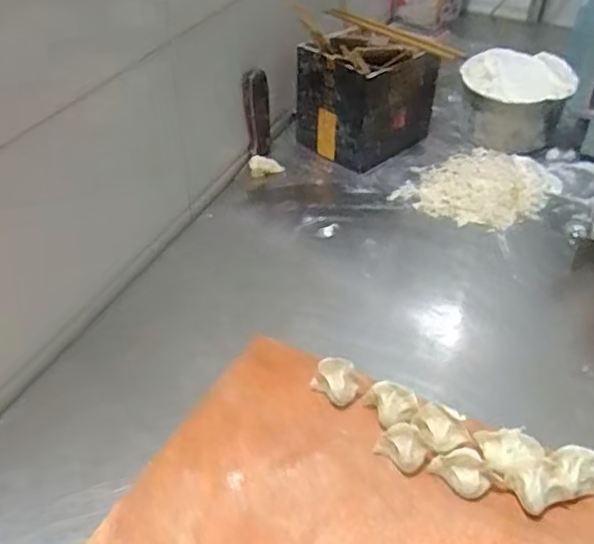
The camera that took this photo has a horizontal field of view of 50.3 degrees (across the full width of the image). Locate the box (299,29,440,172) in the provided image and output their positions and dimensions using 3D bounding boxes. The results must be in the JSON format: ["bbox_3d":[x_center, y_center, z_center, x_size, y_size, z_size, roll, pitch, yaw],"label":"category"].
[{"bbox_3d":[0.093,-0.240,0.841,0.151,0.157,0.122,-30,50,-31],"label":"box"}]

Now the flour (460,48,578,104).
[{"bbox_3d":[0.305,-0.269,0.865,0.143,0.030,0.140,18,44,19],"label":"flour"}]

